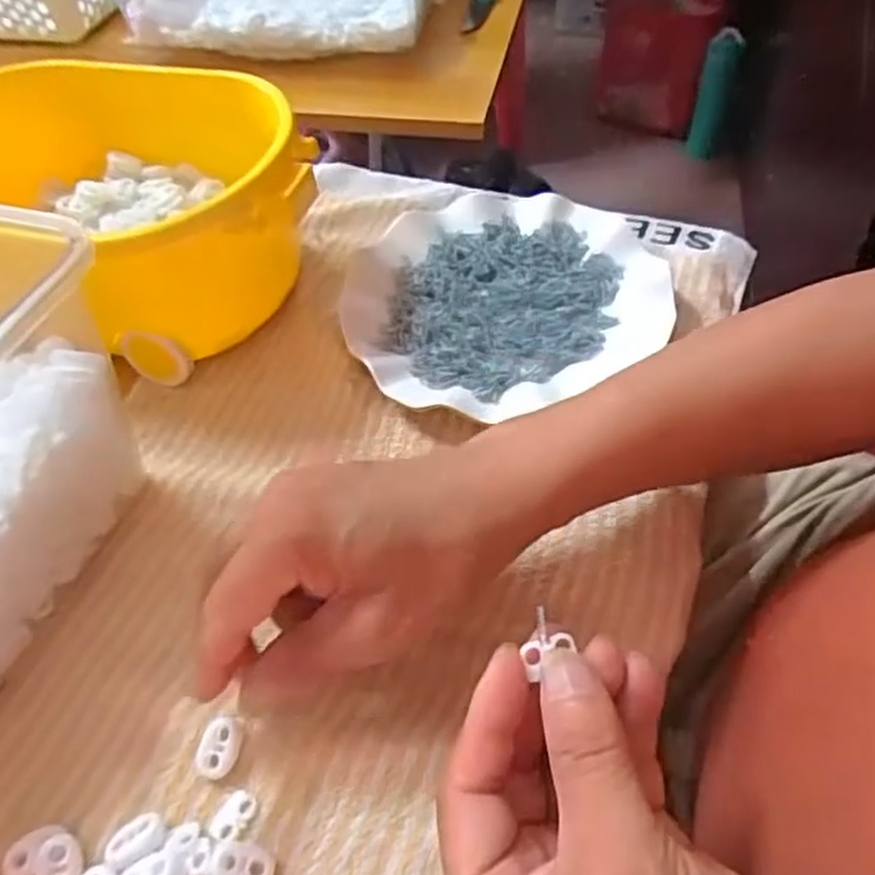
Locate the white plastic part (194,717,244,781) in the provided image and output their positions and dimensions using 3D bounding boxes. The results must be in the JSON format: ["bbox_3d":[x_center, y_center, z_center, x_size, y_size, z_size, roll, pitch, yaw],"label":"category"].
[{"bbox_3d":[-0.085,0.121,0.294,0.015,0.010,0.021,9,52,11],"label":"white plastic part"}]

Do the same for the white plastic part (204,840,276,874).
[{"bbox_3d":[-0.070,0.153,0.268,0.025,0.007,0.015,6,51,9],"label":"white plastic part"}]

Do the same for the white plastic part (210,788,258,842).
[{"bbox_3d":[-0.076,0.140,0.280,0.012,0.004,0.018,25,56,22],"label":"white plastic part"}]

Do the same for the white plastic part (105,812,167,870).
[{"bbox_3d":[-0.110,0.148,0.277,0.021,0.008,0.014,-23,53,-14],"label":"white plastic part"}]

